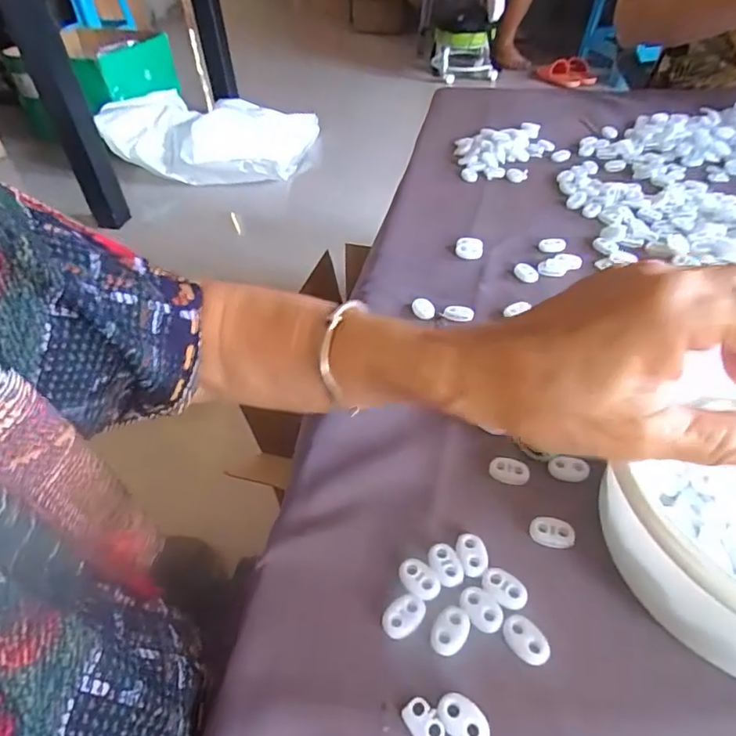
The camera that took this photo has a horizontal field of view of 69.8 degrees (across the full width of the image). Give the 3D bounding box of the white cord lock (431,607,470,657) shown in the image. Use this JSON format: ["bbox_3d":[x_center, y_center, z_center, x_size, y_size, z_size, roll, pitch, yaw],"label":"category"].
[{"bbox_3d":[0.039,0.123,0.247,0.015,0.004,0.022,24,53,26],"label":"white cord lock"}]

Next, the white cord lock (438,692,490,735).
[{"bbox_3d":[0.040,0.149,0.222,0.023,0.004,0.015,25,53,26],"label":"white cord lock"}]

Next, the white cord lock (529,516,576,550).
[{"bbox_3d":[0.098,0.087,0.279,0.023,0.006,0.015,15,49,19],"label":"white cord lock"}]

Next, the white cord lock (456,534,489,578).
[{"bbox_3d":[0.054,0.096,0.272,0.015,0.004,0.021,-11,46,-6],"label":"white cord lock"}]

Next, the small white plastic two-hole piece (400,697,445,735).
[{"bbox_3d":[0.023,0.150,0.224,0.013,0.004,0.019,-32,51,-24],"label":"small white plastic two-hole piece"}]

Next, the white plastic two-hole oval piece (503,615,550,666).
[{"bbox_3d":[0.073,0.125,0.243,0.015,0.004,0.023,-33,52,-25],"label":"white plastic two-hole oval piece"}]

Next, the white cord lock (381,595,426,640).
[{"bbox_3d":[0.018,0.119,0.253,0.023,0.004,0.015,-30,50,-22],"label":"white cord lock"}]

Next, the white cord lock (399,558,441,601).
[{"bbox_3d":[0.025,0.105,0.265,0.015,0.004,0.022,-36,53,-27],"label":"white cord lock"}]

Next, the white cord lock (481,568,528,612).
[{"bbox_3d":[0.067,0.108,0.259,0.015,0.004,0.022,-35,53,-26],"label":"white cord lock"}]

